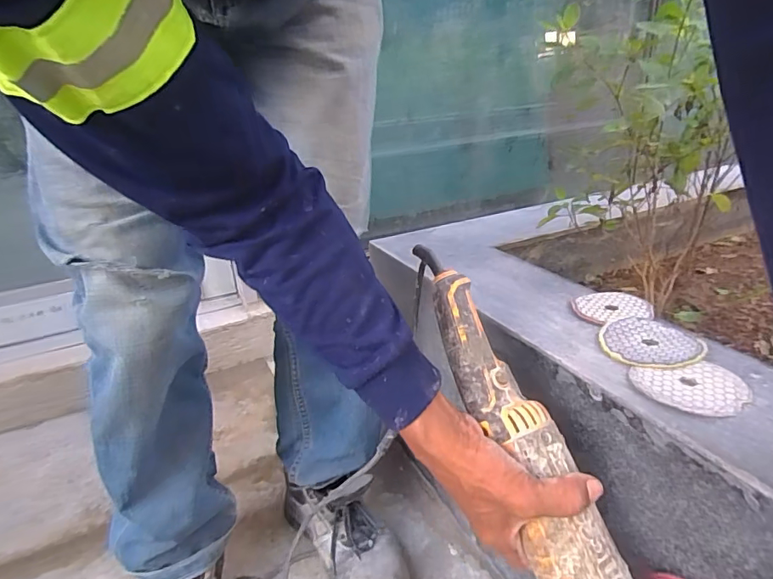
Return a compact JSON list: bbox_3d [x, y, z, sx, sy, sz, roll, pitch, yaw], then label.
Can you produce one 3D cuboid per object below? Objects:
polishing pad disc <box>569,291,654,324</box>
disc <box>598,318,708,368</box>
[{"bbox_3d":[0.254,0.020,0.541,0.078,0.010,0.068,0,23,5],"label":"polishing pad disc"},{"bbox_3d":[0.255,0.051,0.465,0.087,0.009,0.090,-2,23,1],"label":"disc"}]

